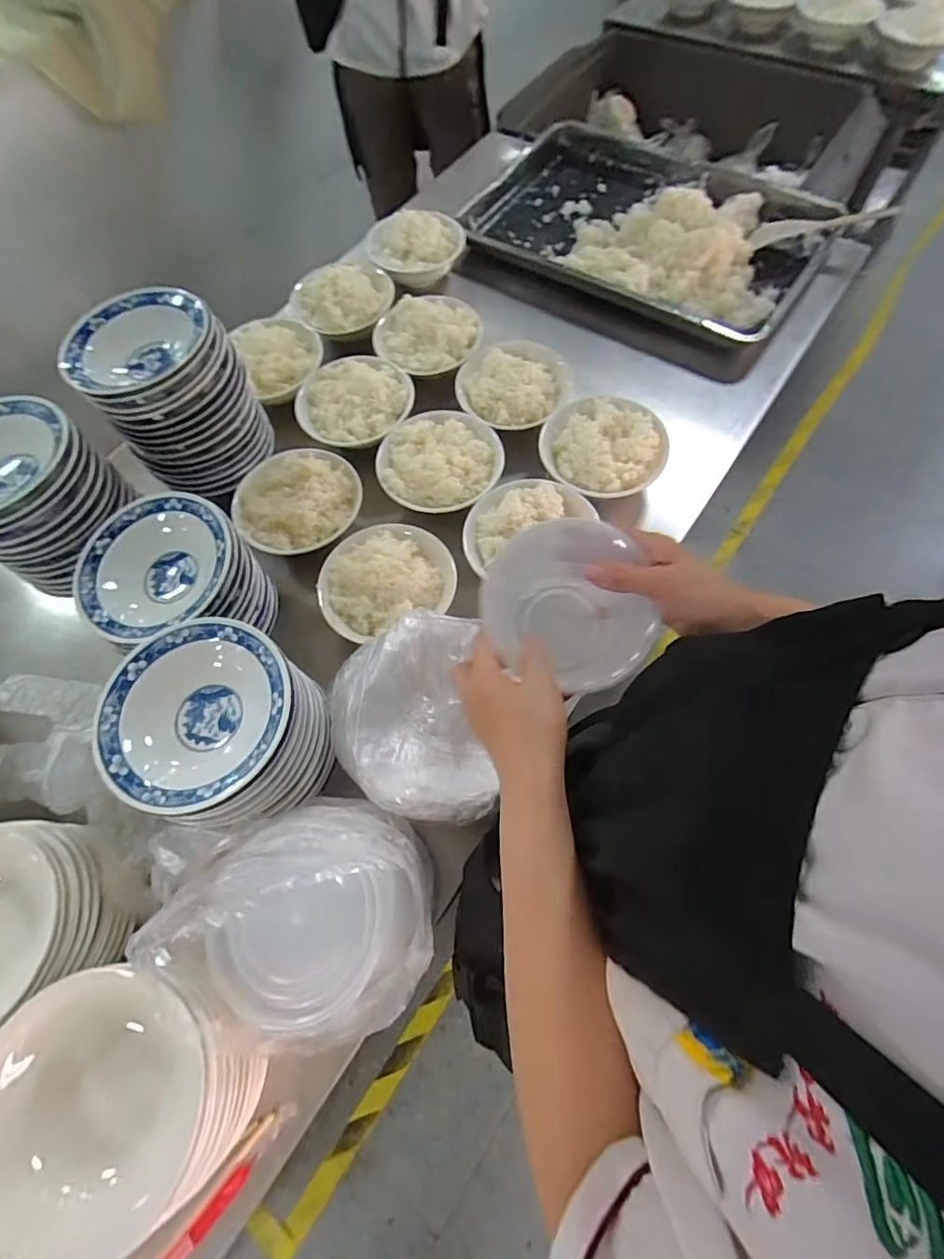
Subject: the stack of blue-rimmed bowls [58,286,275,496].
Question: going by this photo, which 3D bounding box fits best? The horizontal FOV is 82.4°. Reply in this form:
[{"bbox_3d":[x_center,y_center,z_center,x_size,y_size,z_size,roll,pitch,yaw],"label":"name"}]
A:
[{"bbox_3d":[-0.390,-0.304,0.702,0.164,0.170,0.169,32,72,15],"label":"stack of blue-rimmed bowls"}]

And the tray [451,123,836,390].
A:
[{"bbox_3d":[0.304,-0.724,0.959,0.576,0.058,0.482,31,72,15],"label":"tray"}]

